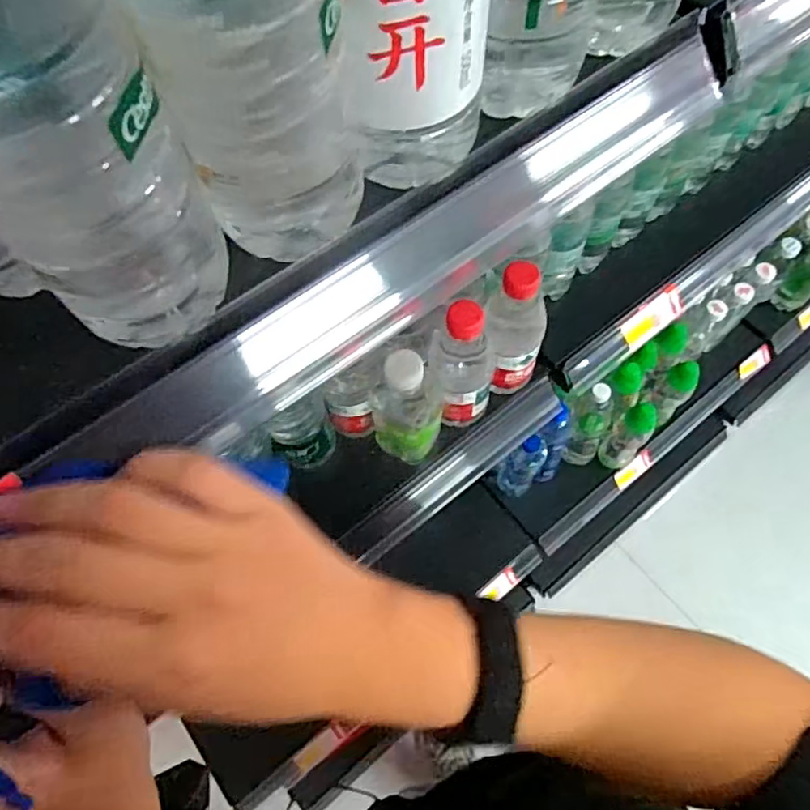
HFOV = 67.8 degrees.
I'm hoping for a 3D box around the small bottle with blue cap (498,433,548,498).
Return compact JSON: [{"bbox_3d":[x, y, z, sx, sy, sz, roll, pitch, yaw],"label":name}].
[{"bbox_3d":[0.217,0.098,1.094,0.071,0.223,0.071,-1,64,2],"label":"small bottle with blue cap"}]

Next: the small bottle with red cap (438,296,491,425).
[{"bbox_3d":[0.055,-0.030,0.574,0.059,0.175,0.060,-1,64,2],"label":"small bottle with red cap"}]

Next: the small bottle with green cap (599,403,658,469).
[{"bbox_3d":[0.412,0.063,1.121,0.057,0.186,0.060,-1,64,2],"label":"small bottle with green cap"}]

